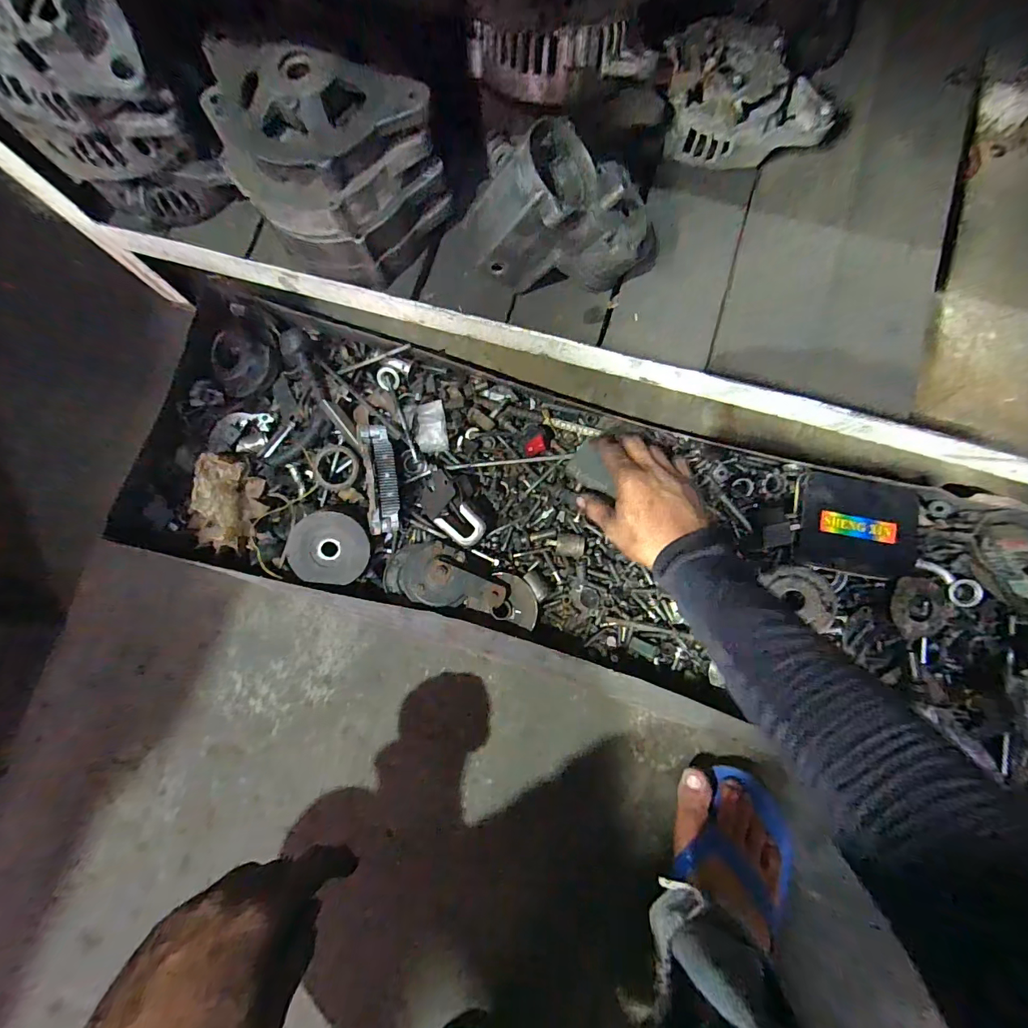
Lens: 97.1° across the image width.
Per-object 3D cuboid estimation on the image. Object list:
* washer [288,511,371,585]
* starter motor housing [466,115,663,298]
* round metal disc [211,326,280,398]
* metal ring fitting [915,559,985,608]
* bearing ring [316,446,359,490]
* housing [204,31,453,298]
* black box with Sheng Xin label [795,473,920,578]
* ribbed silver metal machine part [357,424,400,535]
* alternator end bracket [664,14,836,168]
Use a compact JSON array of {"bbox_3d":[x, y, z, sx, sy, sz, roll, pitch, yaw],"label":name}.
[{"bbox_3d":[-0.192,0.036,0.474,0.076,0.008,0.076,10,99,-17],"label":"washer"},{"bbox_3d":[0.037,-0.247,0.373,0.159,0.112,0.082,12,80,5],"label":"starter motor housing"},{"bbox_3d":[-0.304,-0.171,0.513,0.069,0.031,0.072,0,83,2],"label":"round metal disc"},{"bbox_3d":[0.436,0.068,0.450,0.025,0.008,0.065,-44,80,-6],"label":"metal ring fitting"},{"bbox_3d":[-0.194,-0.051,0.493,0.043,0.011,0.047,0,78,2],"label":"bearing ring"},{"bbox_3d":[-0.167,-0.285,0.380,0.187,0.119,0.111,21,81,6],"label":"housing"},{"bbox_3d":[0.353,0.013,0.458,0.130,0.022,0.091,9,79,4],"label":"black box with Sheng Xin label"},{"bbox_3d":[-0.138,-0.037,0.481,0.033,0.040,0.112,-7,78,1],"label":"ribbed silver metal machine part"},{"bbox_3d":[0.202,-0.373,0.413,0.122,0.061,0.121,0,78,2],"label":"alternator end bracket"}]

